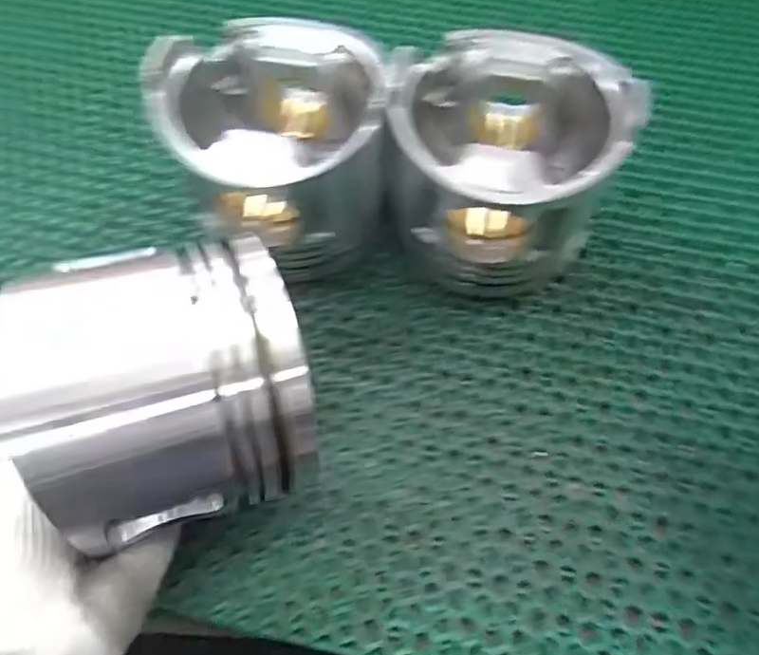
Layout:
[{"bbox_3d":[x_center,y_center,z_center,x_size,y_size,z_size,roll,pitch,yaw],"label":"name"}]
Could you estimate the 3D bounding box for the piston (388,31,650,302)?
[{"bbox_3d":[0.058,-0.081,0.308,0.105,0.097,0.098,0,62,1],"label":"piston"}]

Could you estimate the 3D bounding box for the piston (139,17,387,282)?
[{"bbox_3d":[-0.056,-0.094,0.313,0.100,0.100,0.105,0,62,1],"label":"piston"}]

